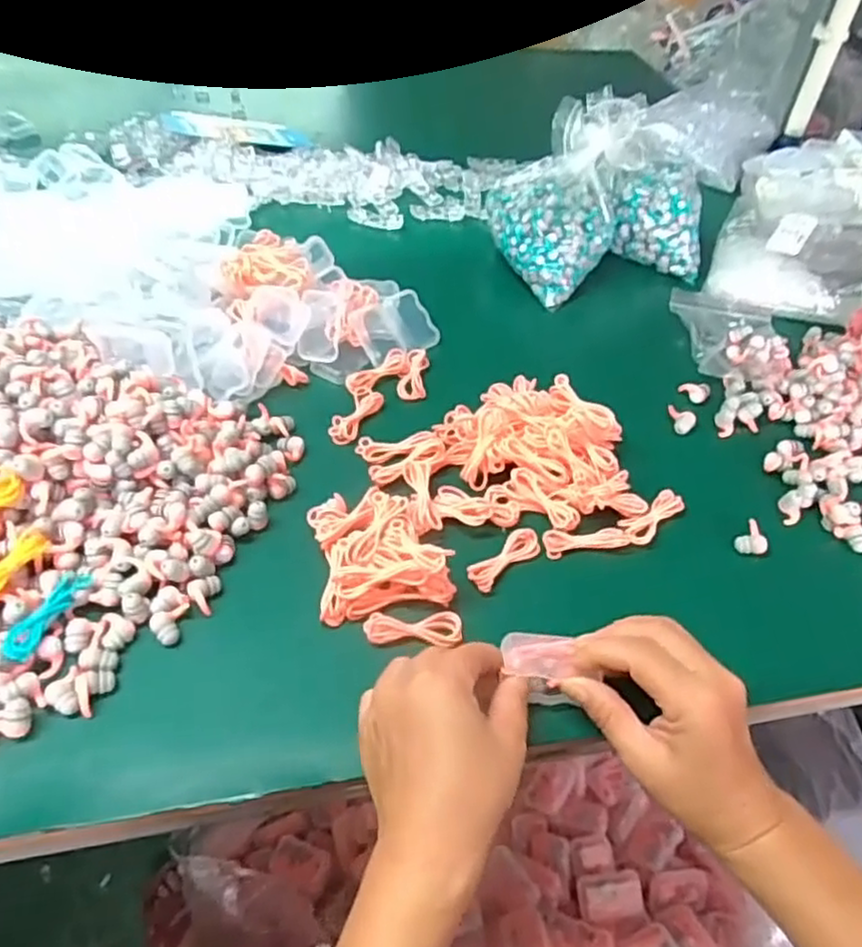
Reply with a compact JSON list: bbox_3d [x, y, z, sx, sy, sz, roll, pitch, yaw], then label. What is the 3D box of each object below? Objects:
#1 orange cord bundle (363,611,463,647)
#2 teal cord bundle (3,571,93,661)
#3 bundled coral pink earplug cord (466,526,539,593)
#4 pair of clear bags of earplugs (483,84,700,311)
[{"bbox_3d":[-0.010,0.092,0.420,0.058,0.005,0.020,2,46,-4],"label":"orange cord bundle"},{"bbox_3d":[-0.217,0.078,0.398,0.015,0.012,0.062,16,47,9],"label":"teal cord bundle"},{"bbox_3d":[0.049,0.055,0.460,0.055,0.005,0.020,-33,73,-26],"label":"bundled coral pink earplug cord"},{"bbox_3d":[0.173,-0.283,0.710,0.216,0.130,0.151,-15,50,-19],"label":"pair of clear bags of earplugs"}]

